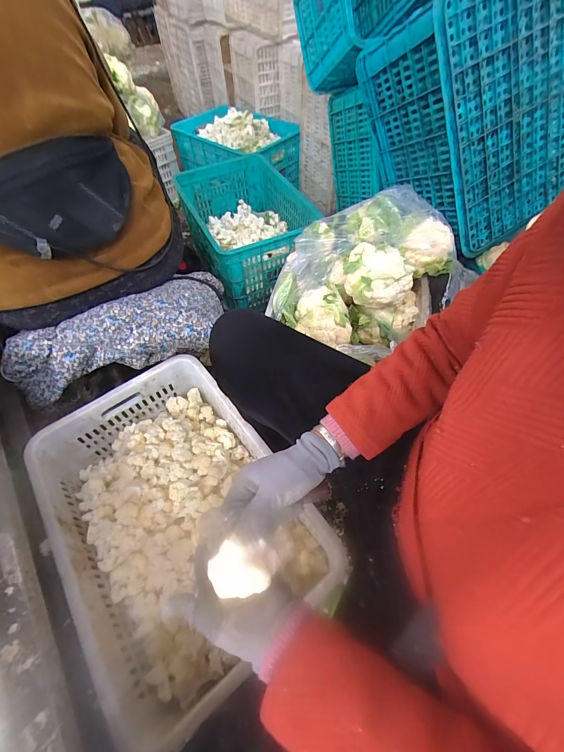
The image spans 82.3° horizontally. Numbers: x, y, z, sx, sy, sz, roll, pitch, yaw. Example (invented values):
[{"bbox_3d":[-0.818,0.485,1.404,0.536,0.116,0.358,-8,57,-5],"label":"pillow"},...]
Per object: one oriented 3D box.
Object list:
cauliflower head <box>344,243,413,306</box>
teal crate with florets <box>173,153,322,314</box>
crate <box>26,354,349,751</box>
[{"bbox_3d":[0.230,-0.244,0.777,0.161,0.095,0.141,11,58,10],"label":"cauliflower head"},{"bbox_3d":[-0.139,-0.578,1.206,0.375,0.257,0.644,-21,58,-11],"label":"teal crate with florets"},{"bbox_3d":[-0.195,0.234,0.593,0.354,0.141,0.508,-34,61,-18],"label":"crate"}]

